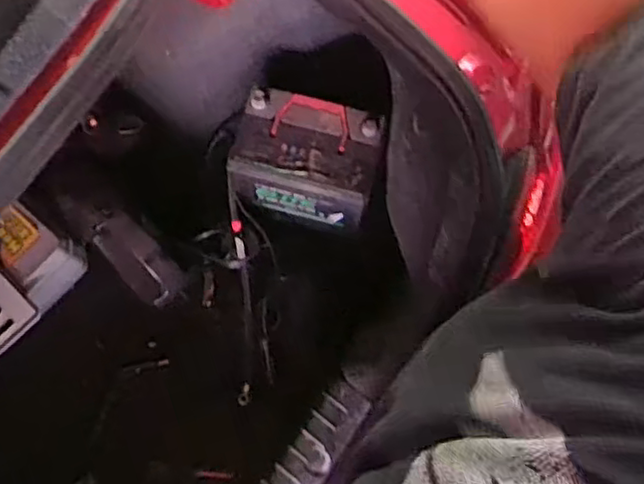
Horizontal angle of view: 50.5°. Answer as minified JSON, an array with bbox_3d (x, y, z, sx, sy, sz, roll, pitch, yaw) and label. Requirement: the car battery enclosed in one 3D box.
[{"bbox_3d":[-0.023,-0.111,0.962,0.193,0.143,0.131,14,73,5],"label":"car battery"}]

